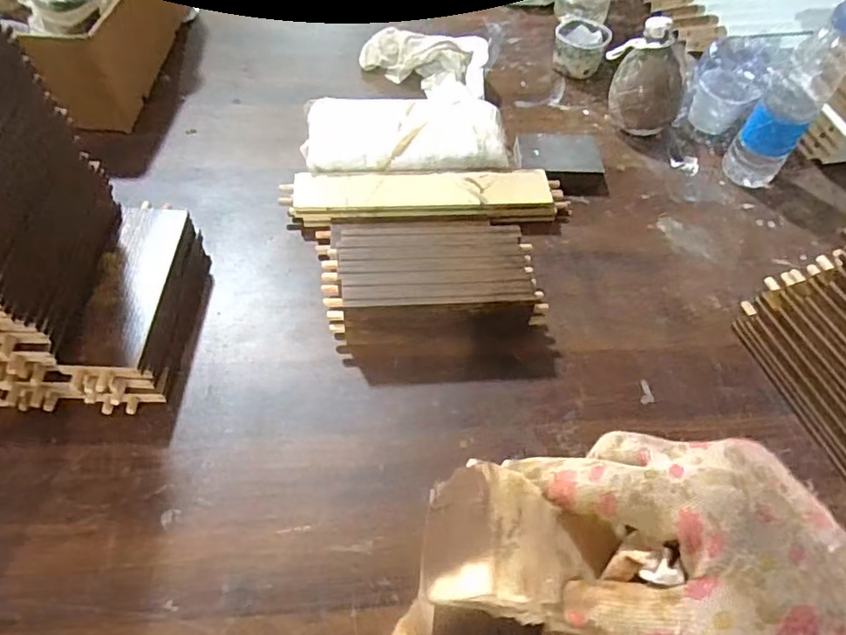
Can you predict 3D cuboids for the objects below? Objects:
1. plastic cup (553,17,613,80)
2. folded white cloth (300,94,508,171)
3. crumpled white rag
[{"bbox_3d":[0.222,-0.378,0.798,0.076,0.055,0.077,2,57,-3],"label":"plastic cup"},{"bbox_3d":[-0.020,-0.210,0.675,0.230,0.062,0.105,1,57,-4],"label":"folded white cloth"},{"bbox_3d":[0.002,-0.344,0.774,0.188,0.057,0.102,18,57,8],"label":"crumpled white rag"}]

